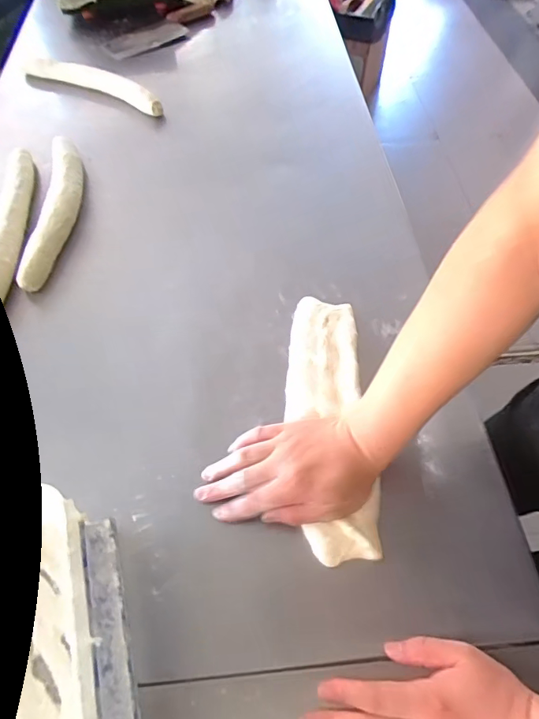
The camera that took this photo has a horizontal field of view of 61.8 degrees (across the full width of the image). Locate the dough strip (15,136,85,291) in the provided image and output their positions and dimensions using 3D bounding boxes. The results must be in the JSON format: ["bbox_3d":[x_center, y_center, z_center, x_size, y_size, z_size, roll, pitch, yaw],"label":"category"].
[{"bbox_3d":[-0.337,-0.246,0.714,0.063,0.036,0.342,-2,58,-3],"label":"dough strip"}]

